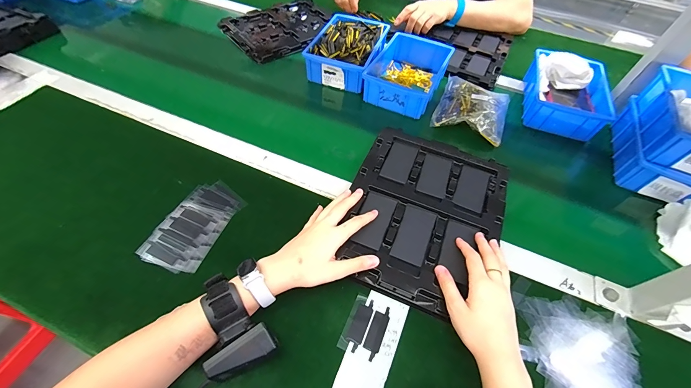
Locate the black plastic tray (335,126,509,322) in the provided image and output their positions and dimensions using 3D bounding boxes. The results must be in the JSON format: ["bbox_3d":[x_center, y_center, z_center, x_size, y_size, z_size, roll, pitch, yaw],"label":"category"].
[{"bbox_3d":[0.114,0.020,0.443,0.214,0.025,0.279,21,56,11],"label":"black plastic tray"}]

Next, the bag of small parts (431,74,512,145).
[{"bbox_3d":[0.253,-0.173,0.594,0.130,0.045,0.155,22,56,11],"label":"bag of small parts"}]

